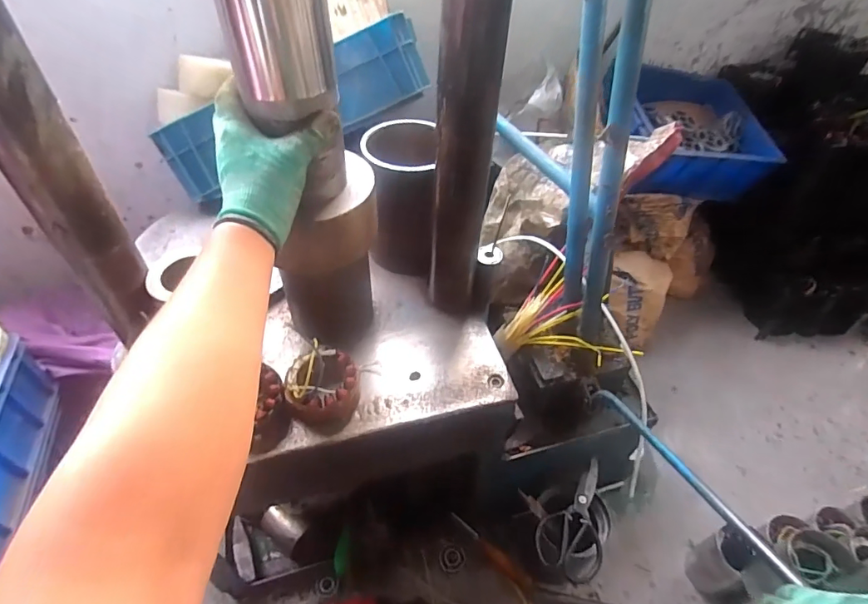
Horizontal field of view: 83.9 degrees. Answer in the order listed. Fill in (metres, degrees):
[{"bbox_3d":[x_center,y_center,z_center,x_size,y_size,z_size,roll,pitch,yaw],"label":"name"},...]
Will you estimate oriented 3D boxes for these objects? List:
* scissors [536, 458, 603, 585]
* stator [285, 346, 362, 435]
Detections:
[{"bbox_3d":[0.219,0.337,0.773,0.098,0.024,0.191,13,48,10],"label":"scissors"},{"bbox_3d":[-0.133,0.102,0.581,0.084,0.051,0.093,4,47,1],"label":"stator"}]

